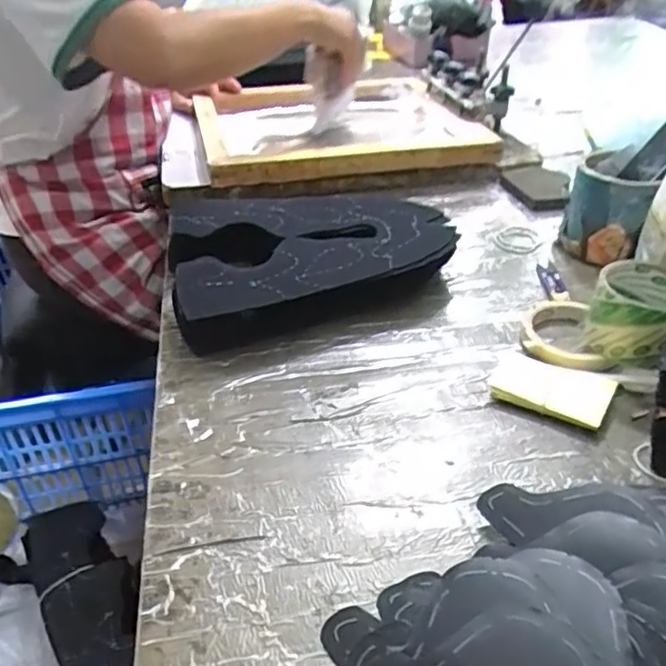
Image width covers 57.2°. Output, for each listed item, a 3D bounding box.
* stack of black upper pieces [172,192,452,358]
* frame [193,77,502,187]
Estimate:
[{"bbox_3d":[-0.031,-0.090,0.684,0.308,0.064,0.217,-14,38,-16],"label":"stack of black upper pieces"},{"bbox_3d":[0.001,-0.334,1.007,0.429,0.057,0.360,-10,37,-11],"label":"frame"}]

